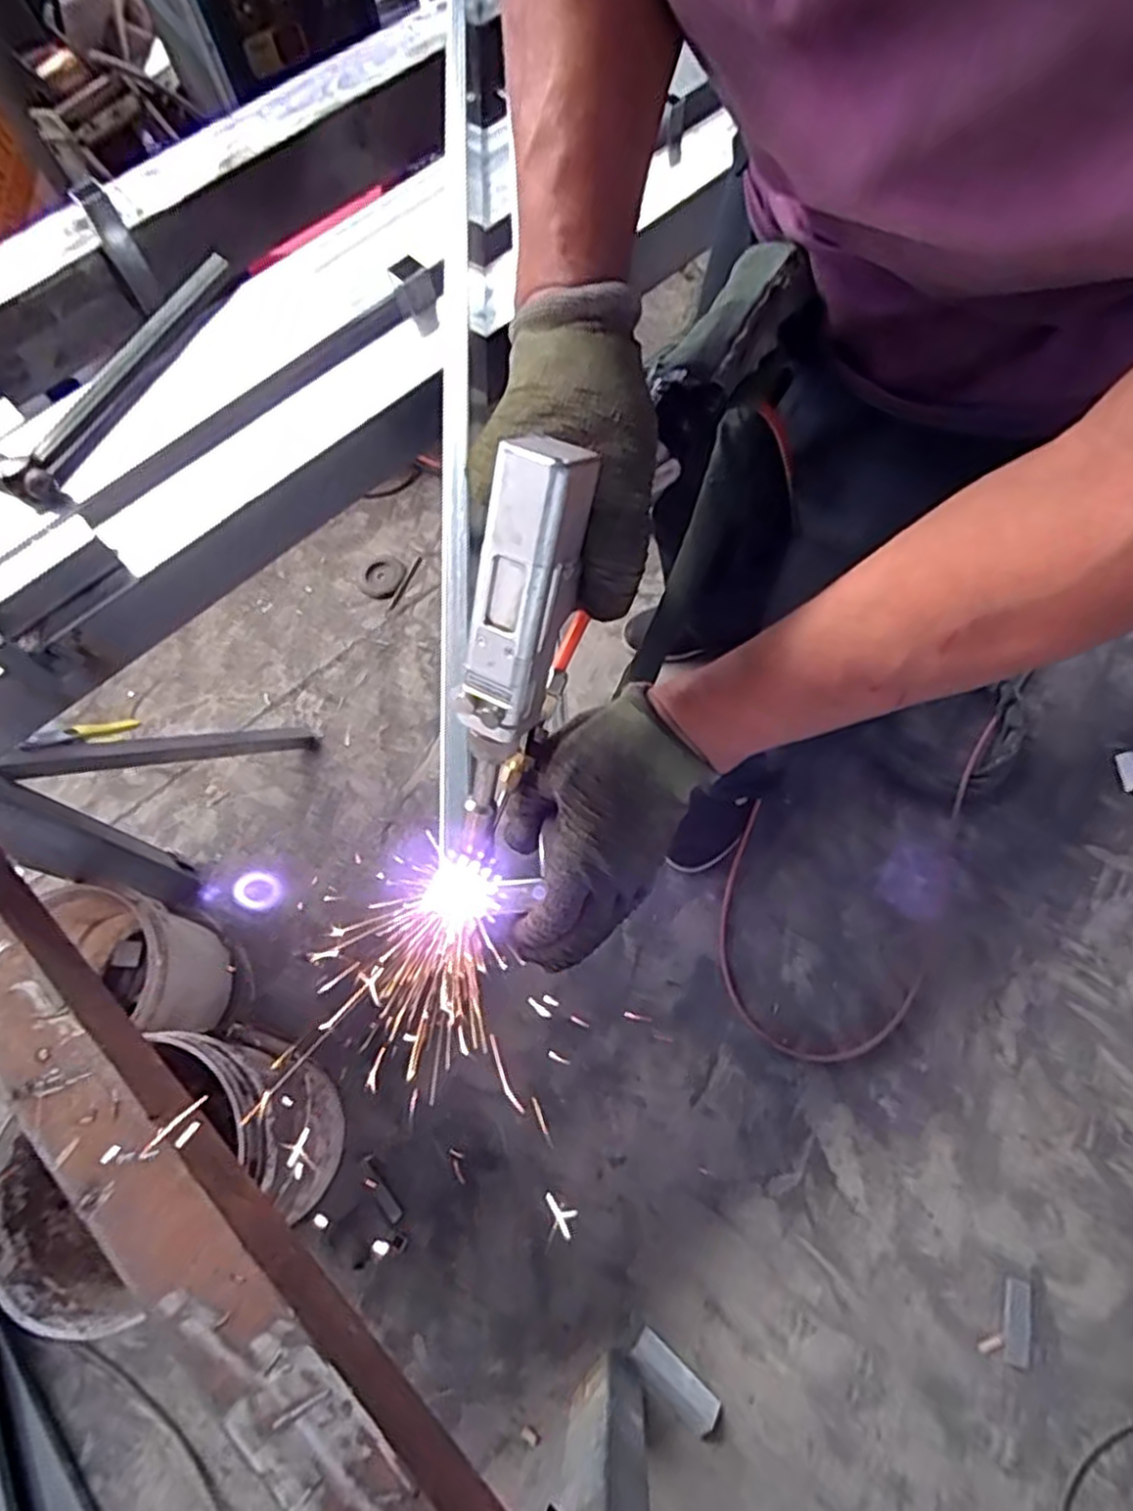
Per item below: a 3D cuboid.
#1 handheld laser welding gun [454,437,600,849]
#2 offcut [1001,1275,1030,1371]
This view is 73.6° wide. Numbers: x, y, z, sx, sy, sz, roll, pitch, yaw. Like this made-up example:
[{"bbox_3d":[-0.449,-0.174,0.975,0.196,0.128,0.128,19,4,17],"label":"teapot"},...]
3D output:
[{"bbox_3d":[-0.025,-0.041,0.367,0.042,0.214,0.042,21,35,11],"label":"handheld laser welding gun"},{"bbox_3d":[0.614,0.774,1.032,0.034,0.005,0.104,14,71,10],"label":"offcut"}]

